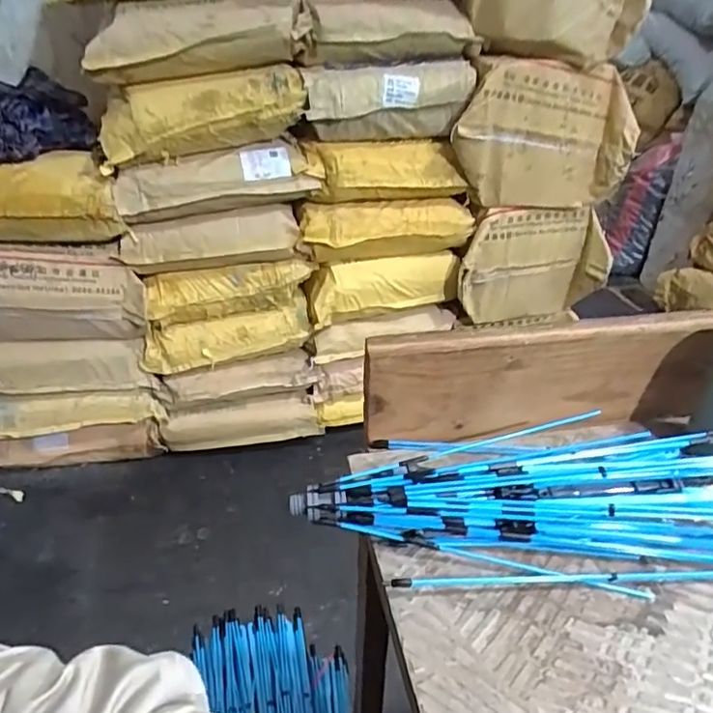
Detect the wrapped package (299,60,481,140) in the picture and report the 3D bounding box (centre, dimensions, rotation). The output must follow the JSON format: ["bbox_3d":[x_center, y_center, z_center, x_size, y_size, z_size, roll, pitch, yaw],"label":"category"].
[{"bbox_3d":[0.069,-0.555,1.231,0.368,0.143,0.102,-4,33,-9],"label":"wrapped package"}]

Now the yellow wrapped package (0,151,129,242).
[{"bbox_3d":[-0.731,-0.318,1.178,0.434,0.165,0.125,-7,33,-13],"label":"yellow wrapped package"}]

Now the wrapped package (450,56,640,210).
[{"bbox_3d":[0.435,-0.519,1.344,0.426,0.312,0.130,0,32,-2],"label":"wrapped package"}]

